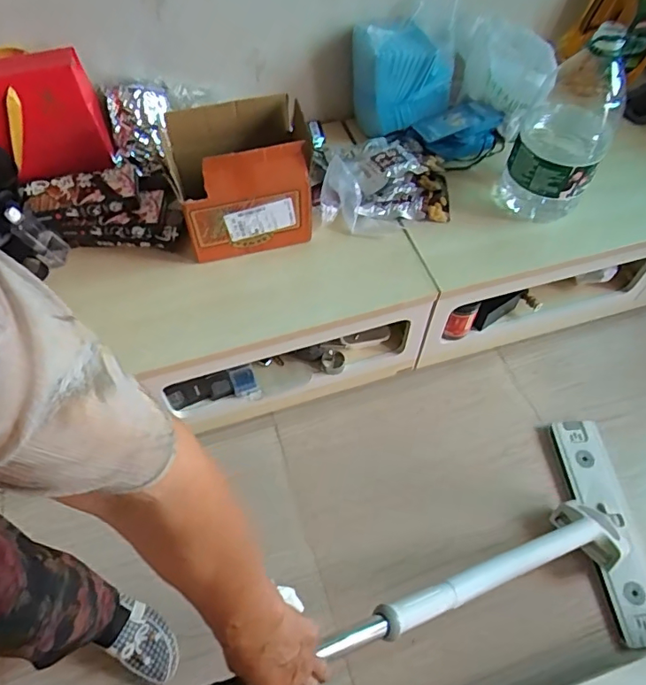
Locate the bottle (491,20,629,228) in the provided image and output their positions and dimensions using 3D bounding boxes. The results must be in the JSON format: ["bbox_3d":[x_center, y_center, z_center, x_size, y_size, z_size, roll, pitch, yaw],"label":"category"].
[{"bbox_3d":[0.487,-0.427,1.045,0.181,0.353,0.171,24,59,16],"label":"bottle"}]

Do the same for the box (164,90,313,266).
[{"bbox_3d":[-0.160,-0.303,0.993,0.244,0.249,0.181,-14,57,-10],"label":"box"}]

